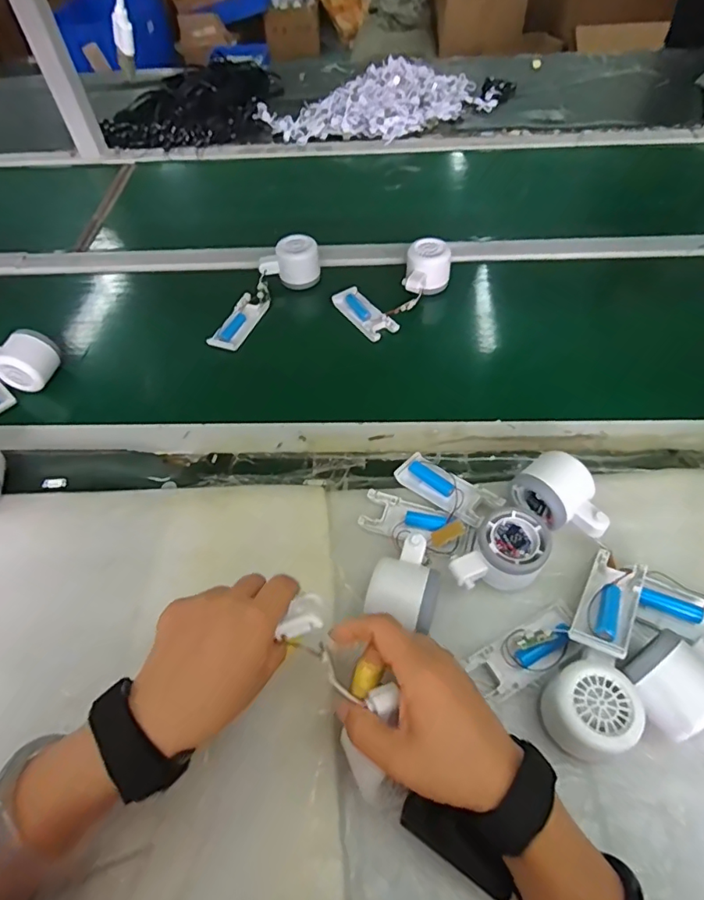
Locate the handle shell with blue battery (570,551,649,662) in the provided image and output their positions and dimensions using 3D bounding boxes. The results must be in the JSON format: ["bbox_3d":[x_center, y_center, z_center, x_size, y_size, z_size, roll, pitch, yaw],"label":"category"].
[{"bbox_3d":[0.207,0.122,0.406,0.039,0.018,0.099,27,43,21],"label":"handle shell with blue battery"}]

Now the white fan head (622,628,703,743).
[{"bbox_3d":[0.228,0.173,0.366,0.056,0.056,0.058,-29,58,-15],"label":"white fan head"}]

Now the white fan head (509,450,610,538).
[{"bbox_3d":[0.192,0.046,0.461,0.061,0.046,0.084,-40,61,-22],"label":"white fan head"}]

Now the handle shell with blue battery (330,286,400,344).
[{"bbox_3d":[0.016,-0.180,0.669,0.042,0.012,0.102,-31,58,-17],"label":"handle shell with blue battery"}]

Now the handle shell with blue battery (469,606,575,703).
[{"bbox_3d":[0.141,0.158,0.402,0.090,0.022,0.036,-27,57,-14],"label":"handle shell with blue battery"}]

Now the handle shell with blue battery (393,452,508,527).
[{"bbox_3d":[0.092,0.037,0.496,0.100,0.019,0.041,37,65,26],"label":"handle shell with blue battery"}]

